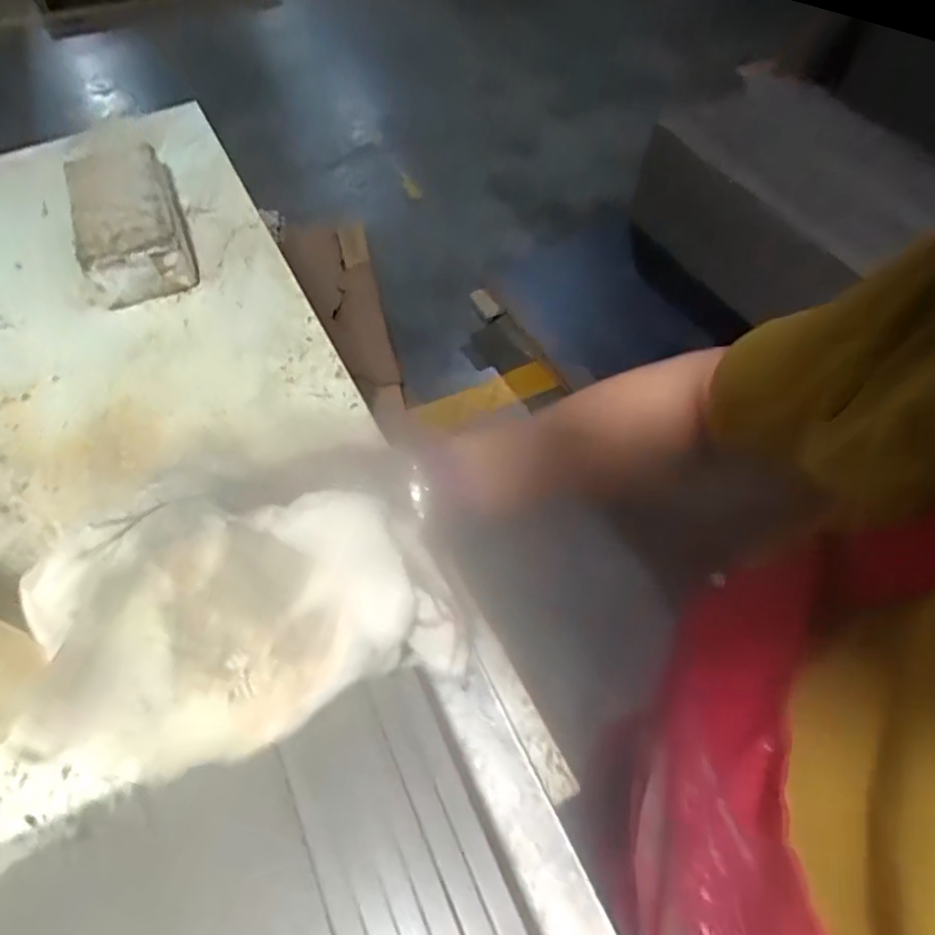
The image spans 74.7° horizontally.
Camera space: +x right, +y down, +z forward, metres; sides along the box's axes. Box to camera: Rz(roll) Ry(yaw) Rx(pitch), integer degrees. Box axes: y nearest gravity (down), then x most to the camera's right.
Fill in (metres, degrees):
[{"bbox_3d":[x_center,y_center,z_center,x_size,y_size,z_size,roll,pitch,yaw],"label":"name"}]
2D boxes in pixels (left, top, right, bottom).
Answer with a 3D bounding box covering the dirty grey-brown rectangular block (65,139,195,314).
[{"bbox_3d":[-0.391,-0.289,0.713,0.106,0.079,0.235,-21,59,-11],"label":"dirty grey-brown rectangular block"}]

